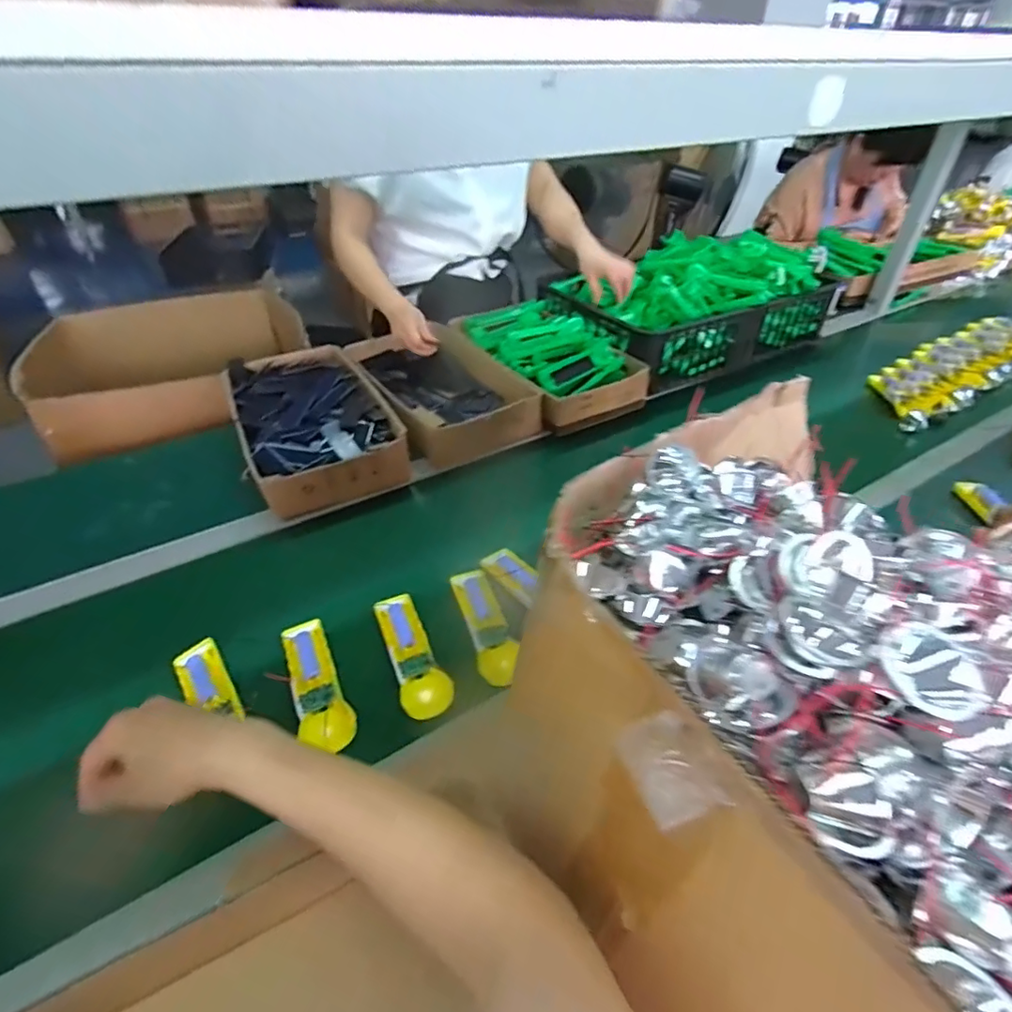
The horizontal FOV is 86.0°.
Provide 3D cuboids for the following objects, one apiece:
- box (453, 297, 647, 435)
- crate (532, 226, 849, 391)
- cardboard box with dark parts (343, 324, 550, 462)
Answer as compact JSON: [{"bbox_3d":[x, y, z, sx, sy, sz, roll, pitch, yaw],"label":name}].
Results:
[{"bbox_3d":[0.075,-0.308,1.108,0.218,0.109,0.413,-23,45,-23],"label":"box"},{"bbox_3d":[0.403,-0.479,1.235,0.547,0.187,0.385,-21,45,-21],"label":"crate"},{"bbox_3d":[-0.137,-0.238,1.074,0.237,0.099,0.436,-20,44,-20],"label":"cardboard box with dark parts"}]

